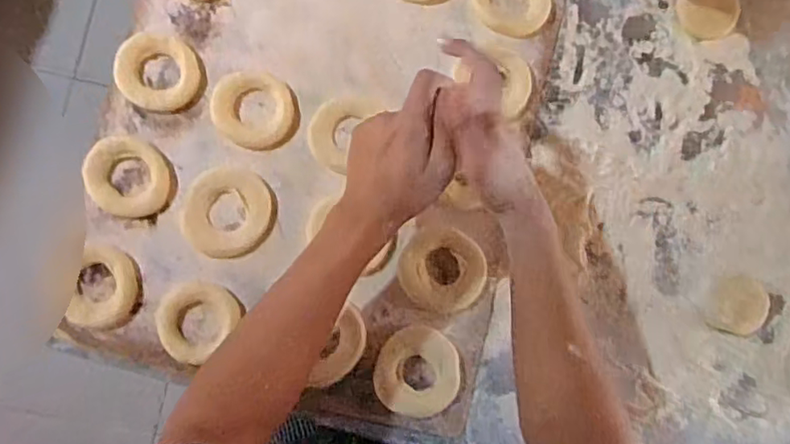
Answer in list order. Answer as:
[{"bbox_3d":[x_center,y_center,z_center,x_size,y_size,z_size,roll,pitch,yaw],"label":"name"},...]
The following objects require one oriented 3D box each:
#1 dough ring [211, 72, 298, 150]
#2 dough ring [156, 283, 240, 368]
[{"bbox_3d":[-0.141,-0.112,0.608,0.082,0.018,0.076,0,84,-5],"label":"dough ring"},{"bbox_3d":[-0.191,0.093,0.577,0.066,0.011,0.073,39,82,0],"label":"dough ring"}]

